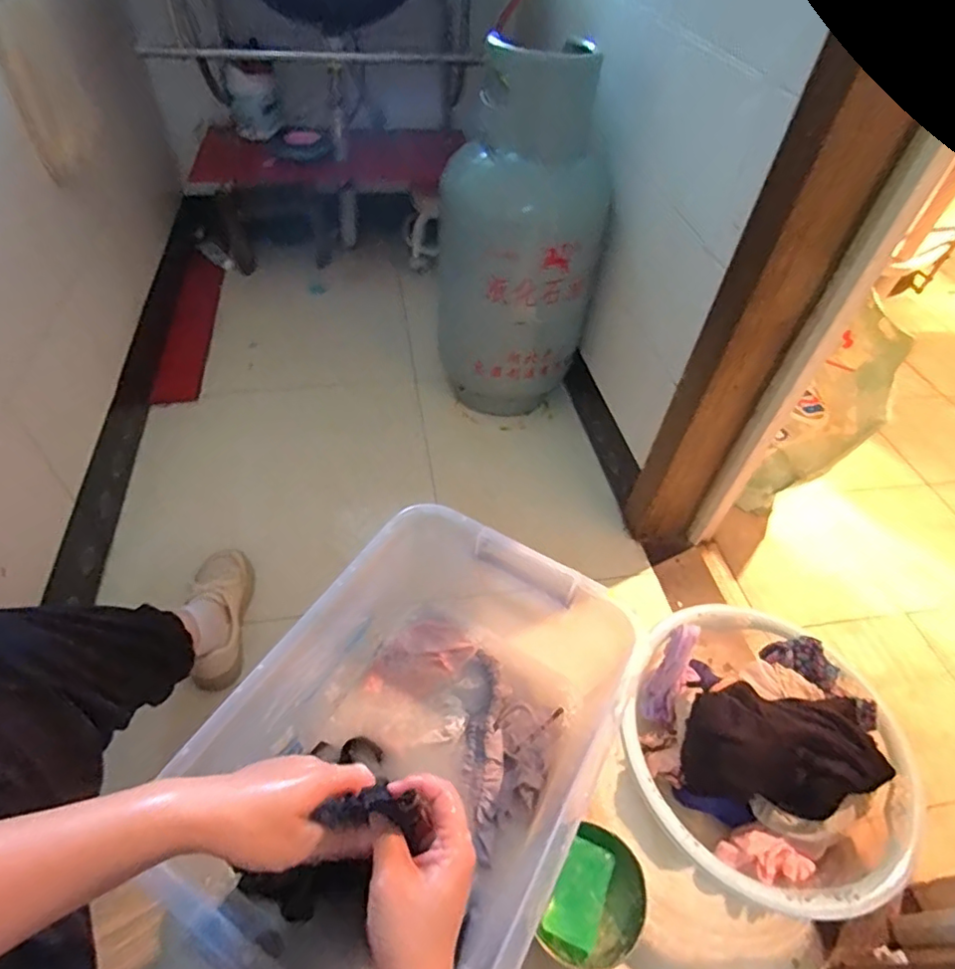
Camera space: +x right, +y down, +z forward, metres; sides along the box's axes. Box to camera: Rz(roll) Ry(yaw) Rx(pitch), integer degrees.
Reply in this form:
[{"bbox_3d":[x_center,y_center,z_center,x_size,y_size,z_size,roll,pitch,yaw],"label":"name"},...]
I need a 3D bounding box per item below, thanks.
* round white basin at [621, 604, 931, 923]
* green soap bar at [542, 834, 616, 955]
[{"bbox_3d":[0.385,0.366,0.791,0.347,0.169,0.363,3,49,-3],"label":"round white basin"},{"bbox_3d":[0.127,0.494,0.692,0.061,0.021,0.109,24,51,15],"label":"green soap bar"}]

